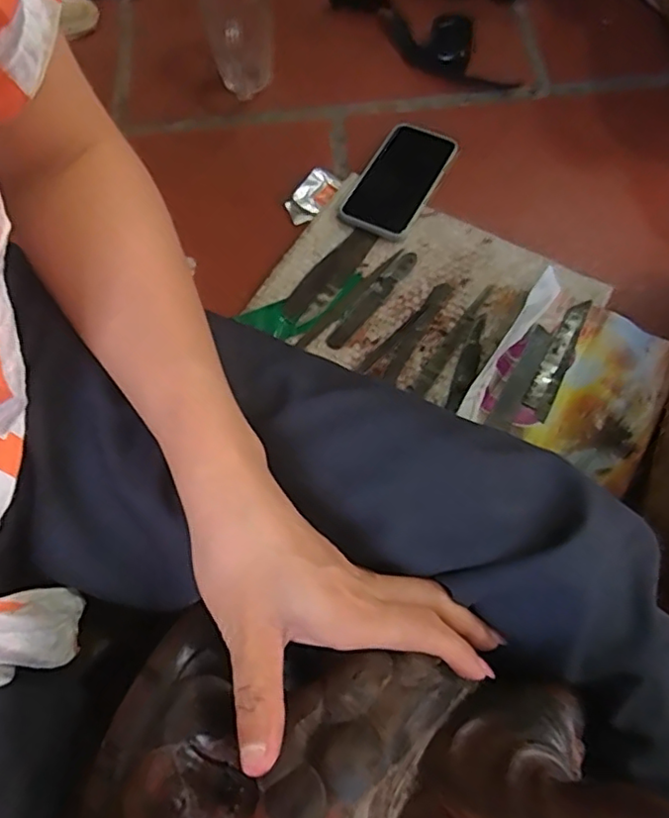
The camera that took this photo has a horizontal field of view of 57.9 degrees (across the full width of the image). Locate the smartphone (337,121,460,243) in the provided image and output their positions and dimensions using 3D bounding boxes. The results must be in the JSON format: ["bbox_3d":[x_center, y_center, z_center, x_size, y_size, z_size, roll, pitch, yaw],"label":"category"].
[{"bbox_3d":[0.068,-0.253,0.670,0.082,0.011,0.156,26,69,14],"label":"smartphone"}]

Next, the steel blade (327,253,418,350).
[{"bbox_3d":[0.040,-0.113,0.624,0.020,0.004,0.138,35,72,17],"label":"steel blade"}]

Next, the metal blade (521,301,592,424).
[{"bbox_3d":[0.219,-0.051,0.589,0.025,0.007,0.141,27,70,14],"label":"metal blade"}]

